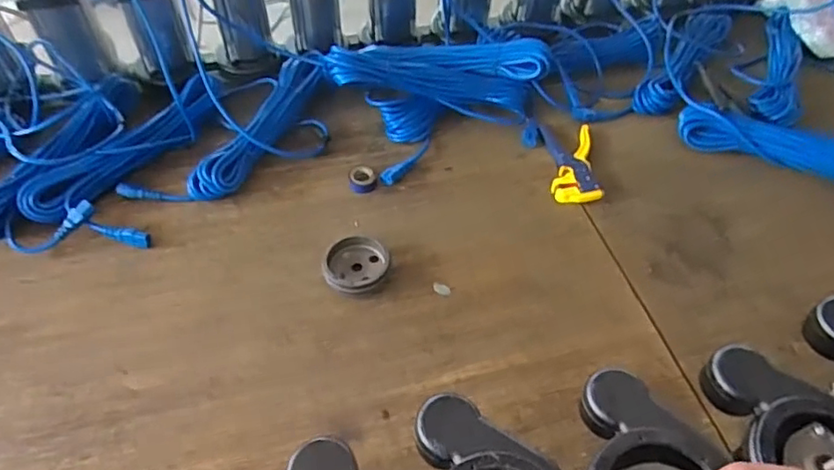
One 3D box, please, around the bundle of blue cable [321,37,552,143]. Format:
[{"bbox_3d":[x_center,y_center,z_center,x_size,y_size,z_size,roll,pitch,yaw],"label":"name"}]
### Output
[{"bbox_3d":[0.037,-0.253,0.971,0.365,0.107,0.153,-4,50,-4],"label":"bundle of blue cable"}]

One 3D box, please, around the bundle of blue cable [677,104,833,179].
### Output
[{"bbox_3d":[0.648,-0.116,0.895,0.468,0.042,0.092,24,54,19],"label":"bundle of blue cable"}]

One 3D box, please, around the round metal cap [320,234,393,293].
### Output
[{"bbox_3d":[-0.082,0.042,0.778,0.079,0.030,0.087,27,55,20],"label":"round metal cap"}]

